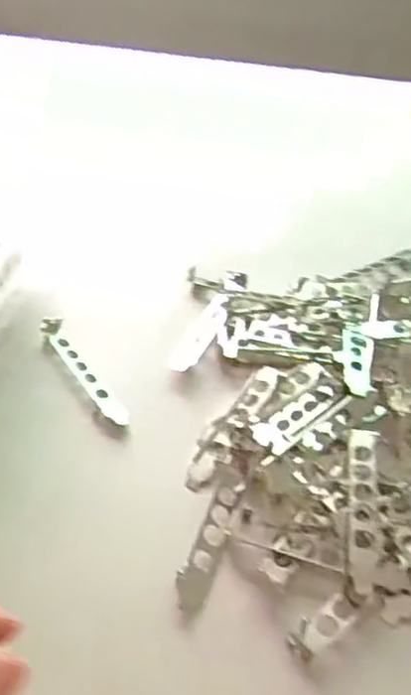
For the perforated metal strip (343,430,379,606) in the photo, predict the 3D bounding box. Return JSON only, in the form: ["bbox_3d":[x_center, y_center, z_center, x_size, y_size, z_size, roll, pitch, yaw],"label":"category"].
[{"bbox_3d":[0.104,0.104,0.449,0.019,0.011,0.117,9,47,6],"label":"perforated metal strip"}]

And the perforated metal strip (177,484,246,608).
[{"bbox_3d":[0.003,0.129,0.450,0.022,0.011,0.091,20,56,8],"label":"perforated metal strip"}]

